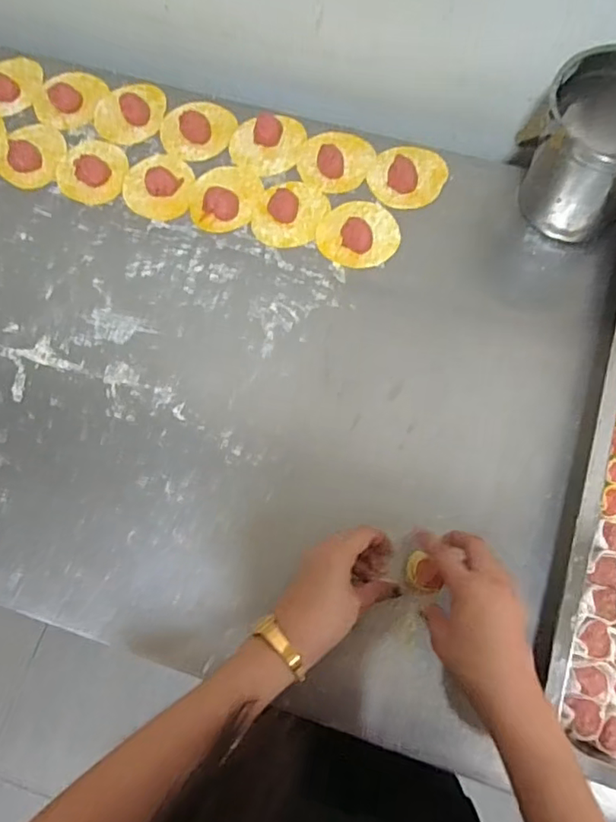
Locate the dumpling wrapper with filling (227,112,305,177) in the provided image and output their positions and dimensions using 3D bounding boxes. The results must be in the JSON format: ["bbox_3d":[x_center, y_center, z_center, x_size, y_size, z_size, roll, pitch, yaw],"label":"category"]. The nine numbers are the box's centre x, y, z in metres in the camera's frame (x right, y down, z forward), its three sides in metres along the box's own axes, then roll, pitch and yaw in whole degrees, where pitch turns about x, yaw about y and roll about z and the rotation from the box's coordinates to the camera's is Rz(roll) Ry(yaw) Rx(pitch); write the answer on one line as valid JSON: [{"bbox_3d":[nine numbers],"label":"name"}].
[{"bbox_3d":[-0.046,-0.308,0.646,0.087,0.018,0.072,-5,73,-1],"label":"dumpling wrapper with filling"}]

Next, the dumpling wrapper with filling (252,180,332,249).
[{"bbox_3d":[-0.021,-0.222,0.621,0.077,0.014,0.086,25,74,8],"label":"dumpling wrapper with filling"}]

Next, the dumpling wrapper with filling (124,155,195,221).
[{"bbox_3d":[-0.170,-0.258,0.635,0.078,0.016,0.086,-4,73,-1],"label":"dumpling wrapper with filling"}]

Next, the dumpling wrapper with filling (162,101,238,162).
[{"bbox_3d":[-0.128,-0.329,0.656,0.082,0.014,0.069,-40,77,-11],"label":"dumpling wrapper with filling"}]

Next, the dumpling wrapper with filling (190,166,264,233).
[{"bbox_3d":[-0.093,-0.241,0.628,0.074,0.015,0.088,17,74,6],"label":"dumpling wrapper with filling"}]

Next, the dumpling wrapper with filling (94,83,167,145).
[{"bbox_3d":[-0.207,-0.357,0.667,0.070,0.022,0.091,40,77,12],"label":"dumpling wrapper with filling"}]

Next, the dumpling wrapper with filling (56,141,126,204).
[{"bbox_3d":[-0.249,-0.279,0.643,0.076,0.014,0.082,0,73,0],"label":"dumpling wrapper with filling"}]

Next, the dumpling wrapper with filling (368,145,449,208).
[{"bbox_3d":[0.113,-0.267,0.630,0.082,0.017,0.077,14,73,5],"label":"dumpling wrapper with filling"}]

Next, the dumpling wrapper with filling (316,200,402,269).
[{"bbox_3d":[0.055,-0.196,0.607,0.086,0.019,0.080,0,73,0],"label":"dumpling wrapper with filling"}]

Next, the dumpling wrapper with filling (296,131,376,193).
[{"bbox_3d":[0.031,-0.289,0.640,0.084,0.023,0.084,0,73,0],"label":"dumpling wrapper with filling"}]

